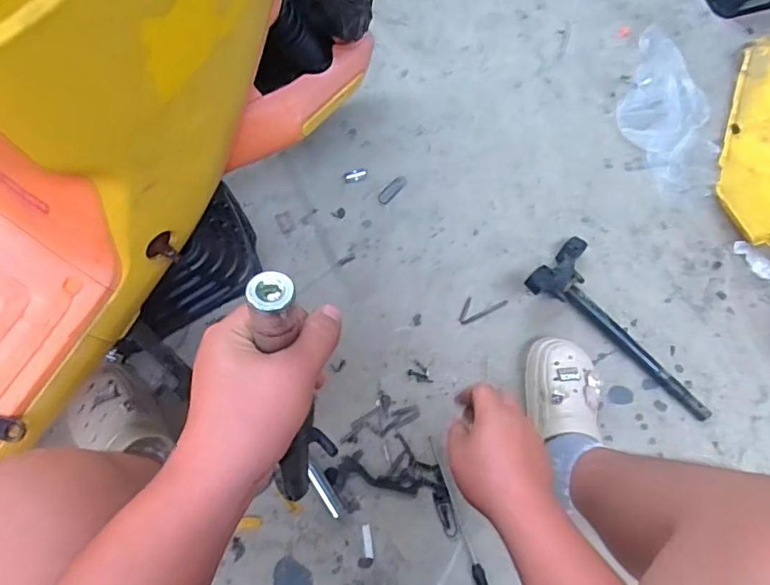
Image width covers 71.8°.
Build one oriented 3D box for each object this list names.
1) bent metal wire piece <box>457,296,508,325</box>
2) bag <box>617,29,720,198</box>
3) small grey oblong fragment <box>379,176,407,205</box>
[{"bbox_3d":[0.171,0.023,0.959,0.093,0.005,0.041,-24,75,-9],"label":"bent metal wire piece"},{"bbox_3d":[0.586,-0.392,1.111,0.179,0.026,0.402,3,72,0],"label":"bag"},{"bbox_3d":[0.015,-0.199,1.031,0.025,0.004,0.075,43,68,1],"label":"small grey oblong fragment"}]

